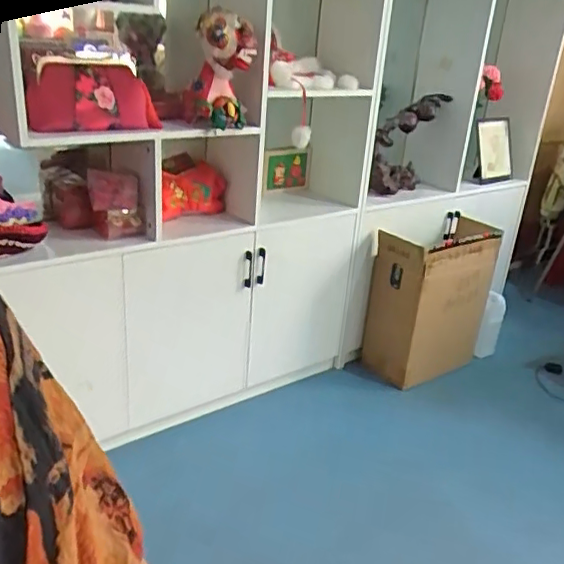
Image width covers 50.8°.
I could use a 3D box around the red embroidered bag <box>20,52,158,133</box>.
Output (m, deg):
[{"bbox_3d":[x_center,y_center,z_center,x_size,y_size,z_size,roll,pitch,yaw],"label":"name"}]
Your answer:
[{"bbox_3d":[-0.427,-0.418,1.336,0.278,0.147,0.078,-10,29,-27],"label":"red embroidered bag"}]

